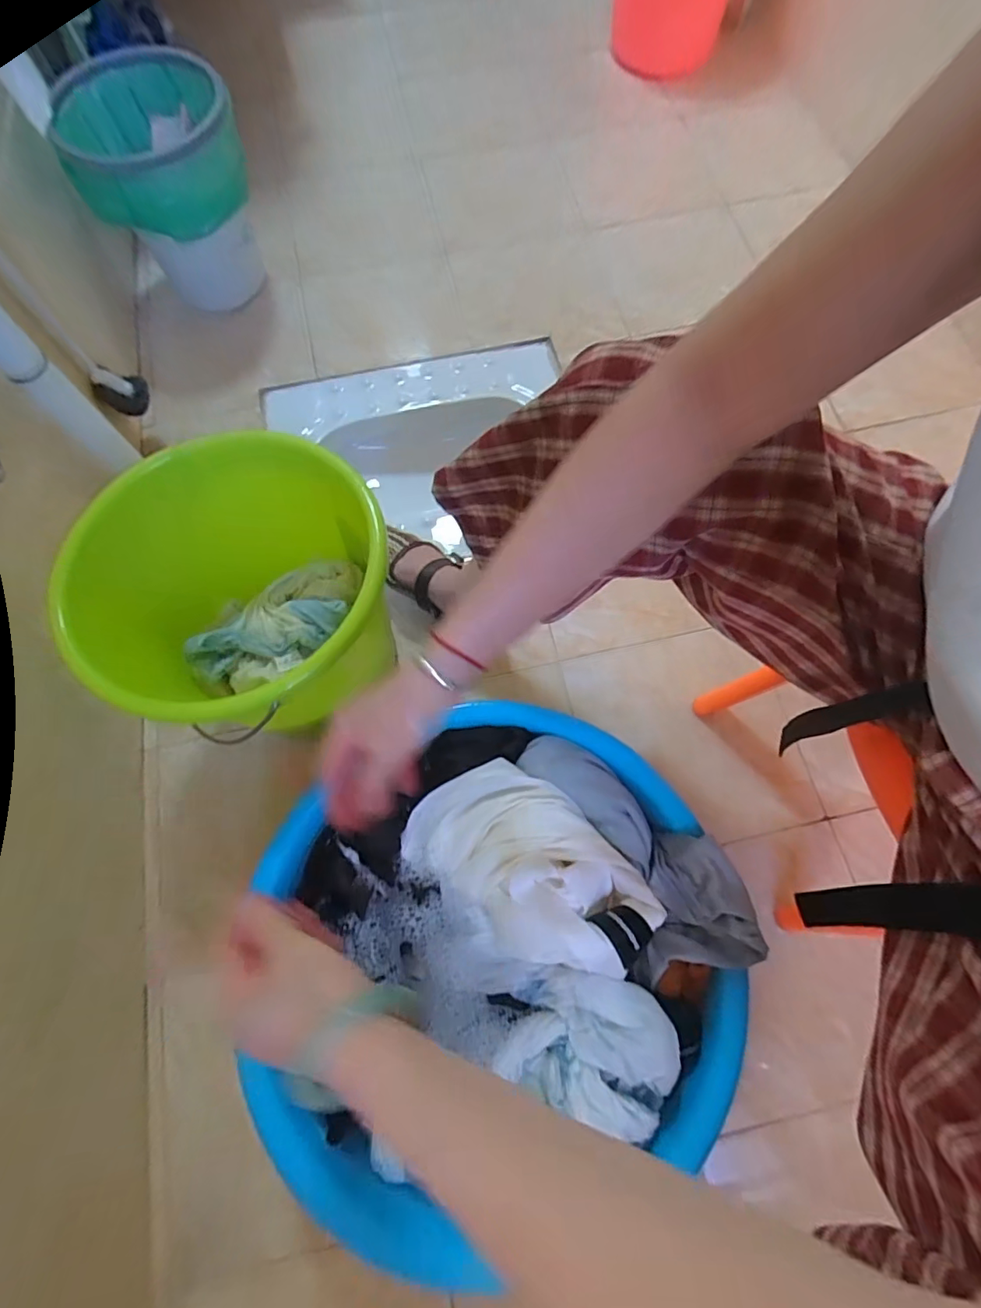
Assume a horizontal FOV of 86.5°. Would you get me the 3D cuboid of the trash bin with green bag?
[{"bbox_3d":[-0.493,-0.719,0.870,0.251,0.291,0.254,-34,77,-8],"label":"trash bin with green bag"}]

